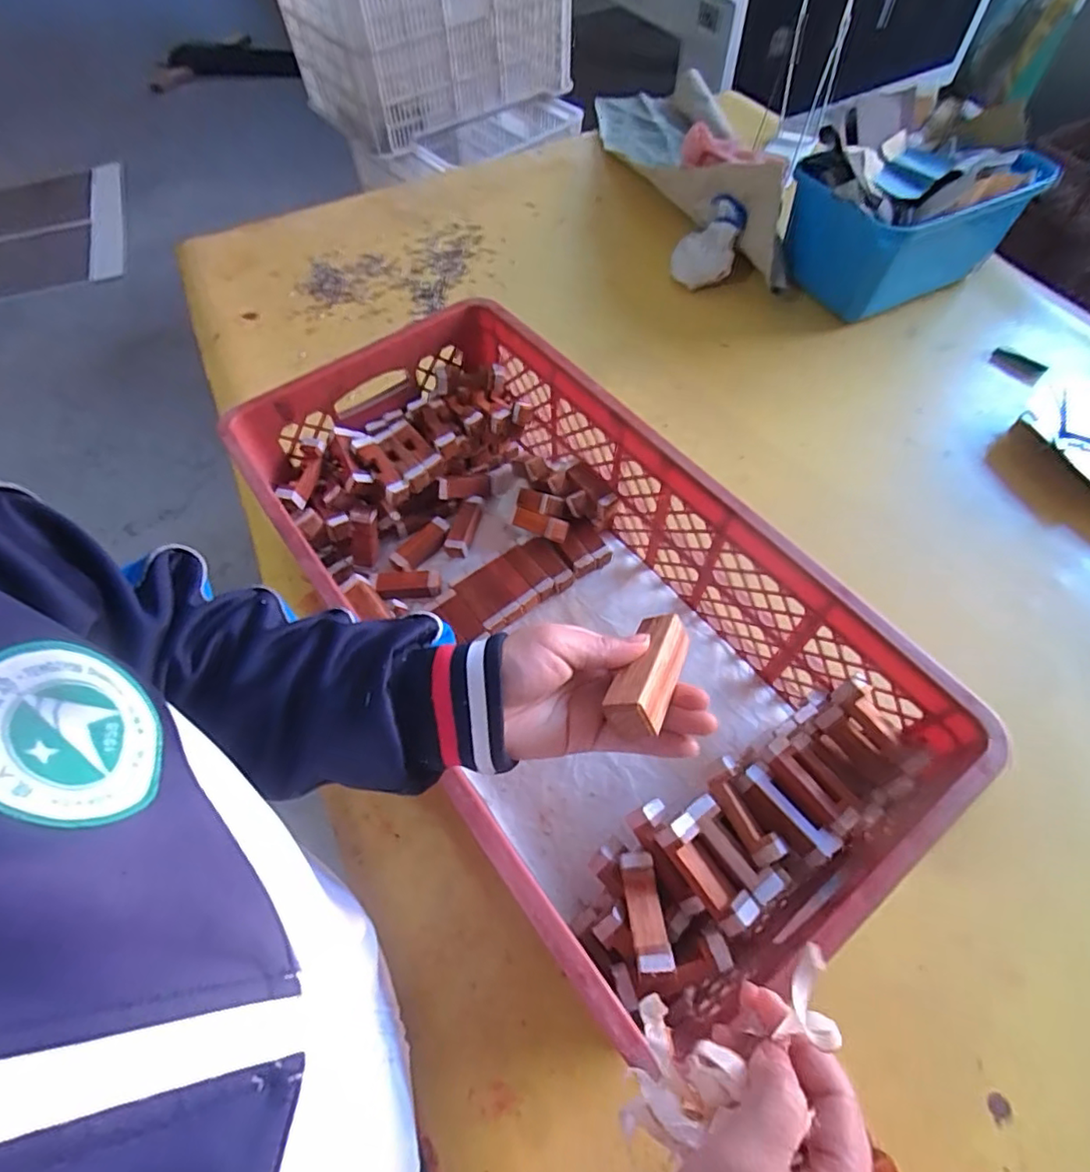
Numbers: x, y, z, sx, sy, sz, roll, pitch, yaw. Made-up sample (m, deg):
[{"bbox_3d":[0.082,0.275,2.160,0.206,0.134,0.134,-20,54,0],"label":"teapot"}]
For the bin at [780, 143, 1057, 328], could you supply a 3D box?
[{"bbox_3d":[0.527,-0.538,0.866,0.264,0.171,0.201,-21,61,-10],"label":"bin"}]

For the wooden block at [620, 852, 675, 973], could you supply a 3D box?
[{"bbox_3d":[0.071,0.225,0.404,0.025,0.015,0.075,-6,43,-2],"label":"wooden block"}]

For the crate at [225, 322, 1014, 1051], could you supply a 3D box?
[{"bbox_3d":[0.003,0.016,0.554,0.314,0.181,0.636,-34,64,-17],"label":"crate"}]

